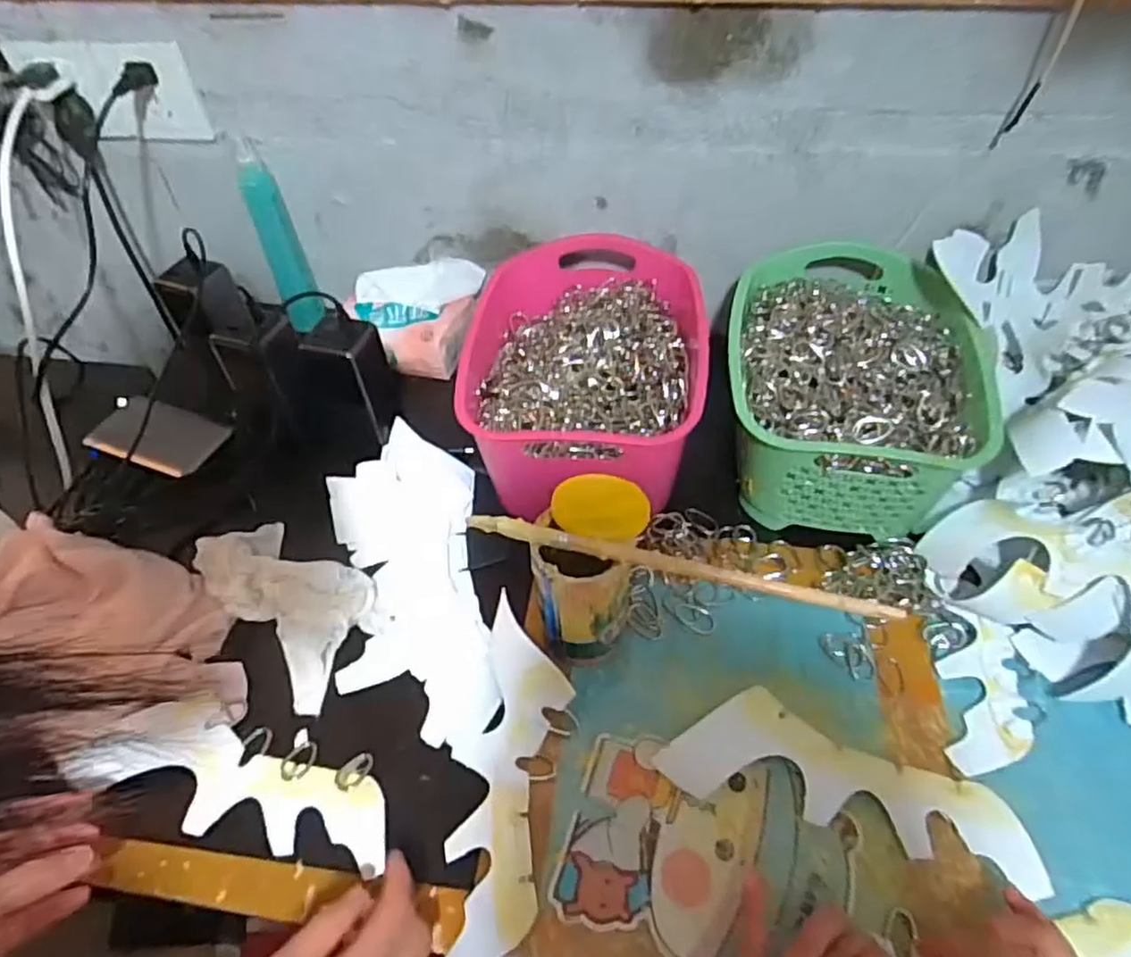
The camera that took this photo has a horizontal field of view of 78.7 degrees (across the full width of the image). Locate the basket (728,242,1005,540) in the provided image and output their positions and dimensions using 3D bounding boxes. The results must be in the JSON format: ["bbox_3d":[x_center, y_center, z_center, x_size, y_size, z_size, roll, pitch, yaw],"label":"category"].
[{"bbox_3d":[0.242,-0.086,0.610,0.200,0.102,0.267,6,51,7],"label":"basket"}]

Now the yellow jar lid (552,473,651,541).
[{"bbox_3d":[0.024,0.019,0.468,0.064,0.008,0.041,8,85,-4],"label":"yellow jar lid"}]

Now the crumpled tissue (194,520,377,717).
[{"bbox_3d":[-0.218,0.084,0.546,0.094,0.044,0.172,-37,58,-26],"label":"crumpled tissue"}]

